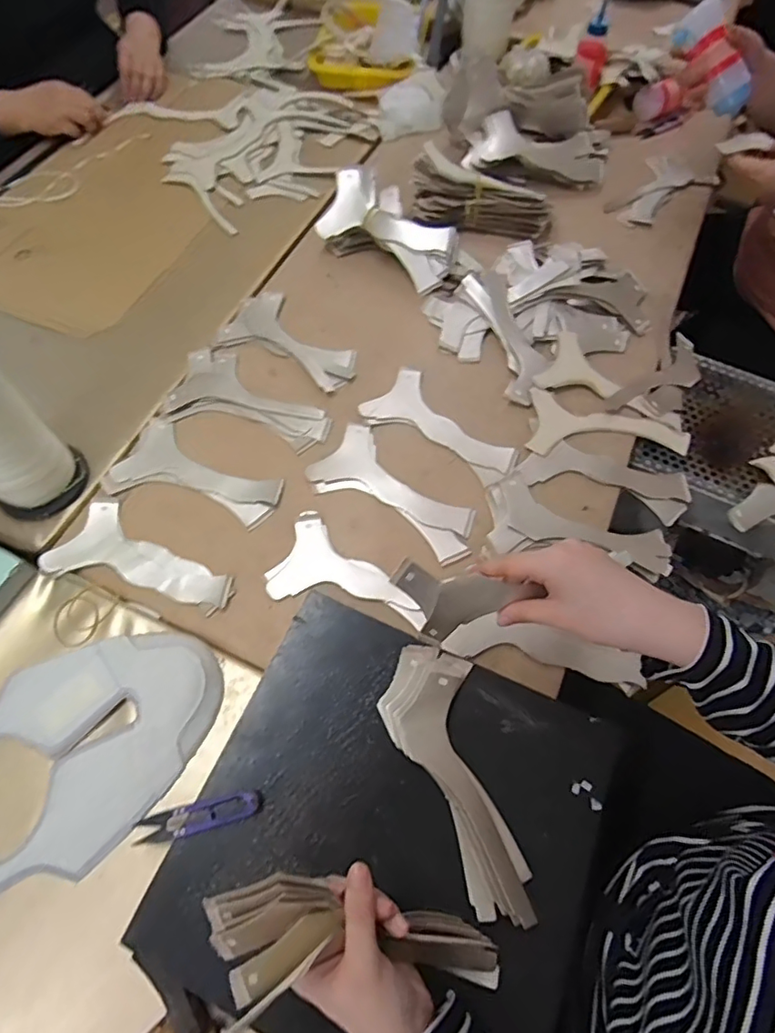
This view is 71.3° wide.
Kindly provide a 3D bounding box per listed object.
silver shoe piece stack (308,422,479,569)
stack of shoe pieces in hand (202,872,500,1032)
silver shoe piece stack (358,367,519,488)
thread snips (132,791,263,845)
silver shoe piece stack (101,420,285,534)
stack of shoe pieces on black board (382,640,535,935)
[{"bbox_3d":[0.010,-0.025,0.592,0.193,0.012,0.090,35,68,13],"label":"silver shoe piece stack"},{"bbox_3d":[-0.018,0.290,0.358,0.203,0.039,0.080,21,63,-18],"label":"stack of shoe pieces in hand"},{"bbox_3d":[0.063,-0.102,0.630,0.182,0.014,0.090,39,69,15],"label":"silver shoe piece stack"},{"bbox_3d":[-0.150,0.238,0.427,0.101,0.004,0.021,-13,66,-8],"label":"thread snips"},{"bbox_3d":[-0.210,-0.040,0.601,0.185,0.007,0.098,24,66,8],"label":"silver shoe piece stack"},{"bbox_3d":[0.049,0.209,0.438,0.081,0.016,0.206,-10,66,-7],"label":"stack of shoe pieces on black board"}]

